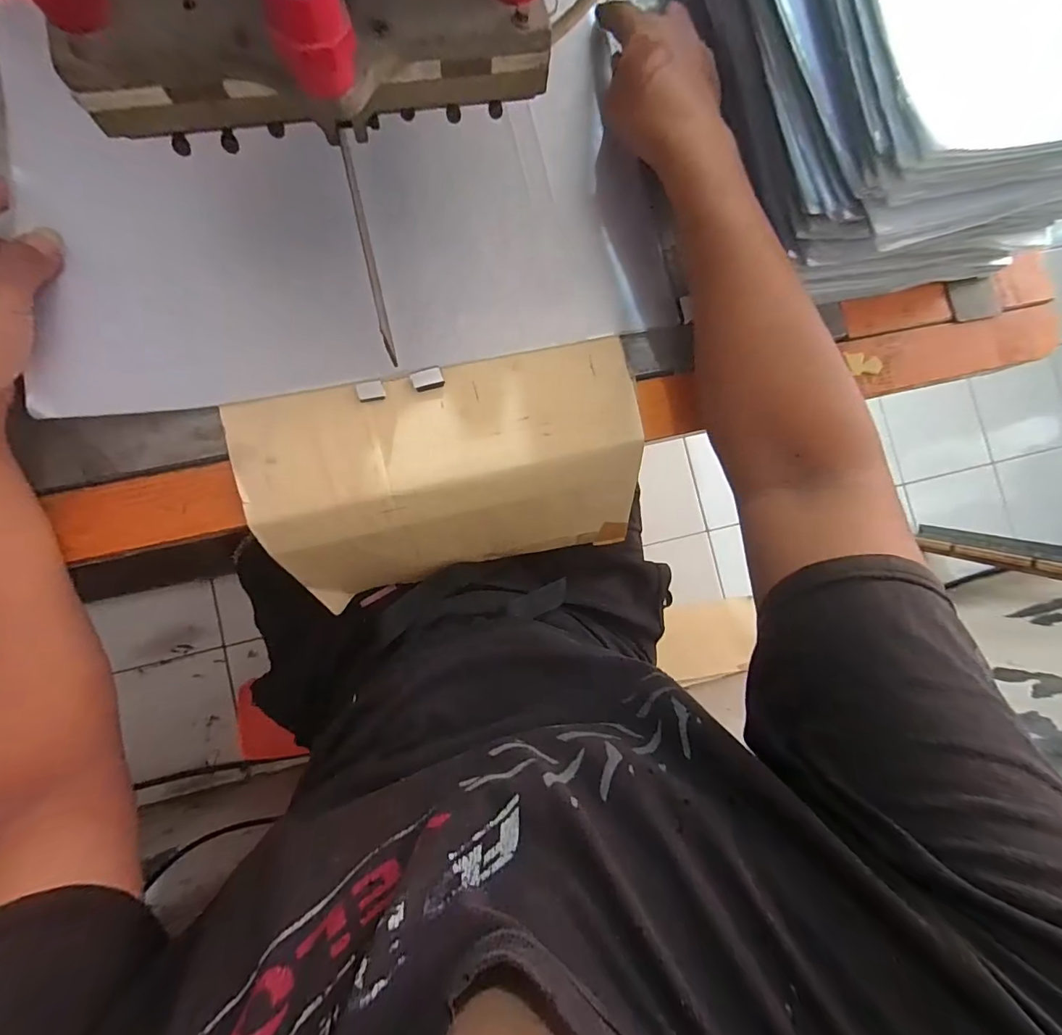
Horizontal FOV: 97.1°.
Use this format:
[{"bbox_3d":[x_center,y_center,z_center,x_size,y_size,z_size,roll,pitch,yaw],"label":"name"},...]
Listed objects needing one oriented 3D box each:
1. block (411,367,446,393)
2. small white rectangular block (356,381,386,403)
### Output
[{"bbox_3d":[-0.078,-0.104,0.355,0.023,0.006,0.014,-14,87,-8],"label":"block"},{"bbox_3d":[-0.119,-0.094,0.350,0.019,0.004,0.014,-13,86,-8],"label":"small white rectangular block"}]

